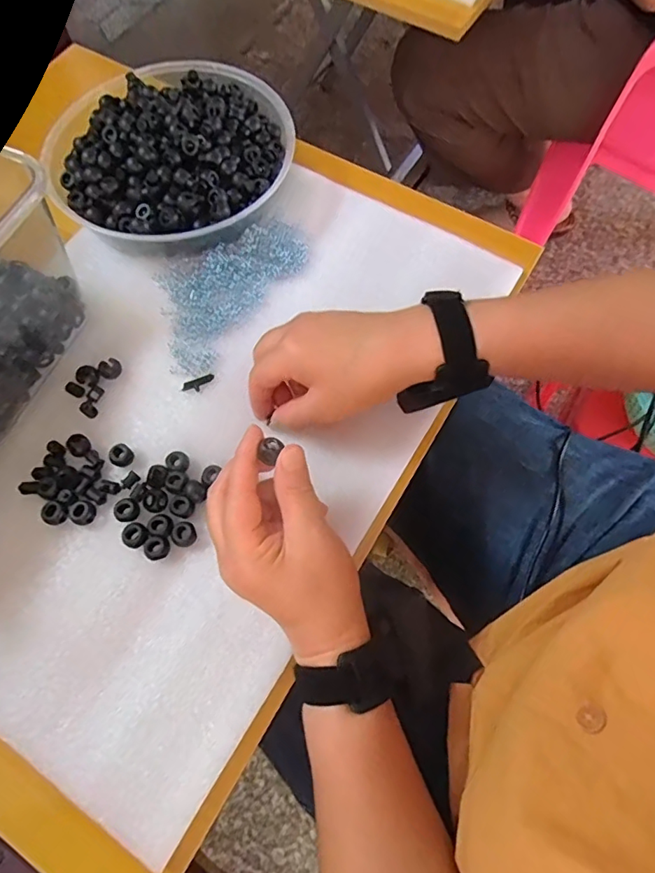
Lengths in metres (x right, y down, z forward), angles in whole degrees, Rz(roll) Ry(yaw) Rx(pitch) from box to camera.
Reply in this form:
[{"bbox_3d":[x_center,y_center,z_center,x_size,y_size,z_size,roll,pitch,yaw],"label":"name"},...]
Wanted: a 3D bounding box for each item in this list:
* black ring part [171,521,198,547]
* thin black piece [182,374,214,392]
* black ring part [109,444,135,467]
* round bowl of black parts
[{"bbox_3d":[-0.103,0.071,0.374,0.017,0.005,0.017,0,68,1],"label":"black ring part"},{"bbox_3d":[-0.107,-0.044,0.430,0.027,0.004,0.011,-22,69,-7],"label":"thin black piece"},{"bbox_3d":[-0.161,0.014,0.402,0.017,0.008,0.018,0,68,1],"label":"black ring part"},{"bbox_3d":[-0.151,-0.267,0.491,0.220,0.057,0.217,0,68,1],"label":"round bowl of black parts"}]

